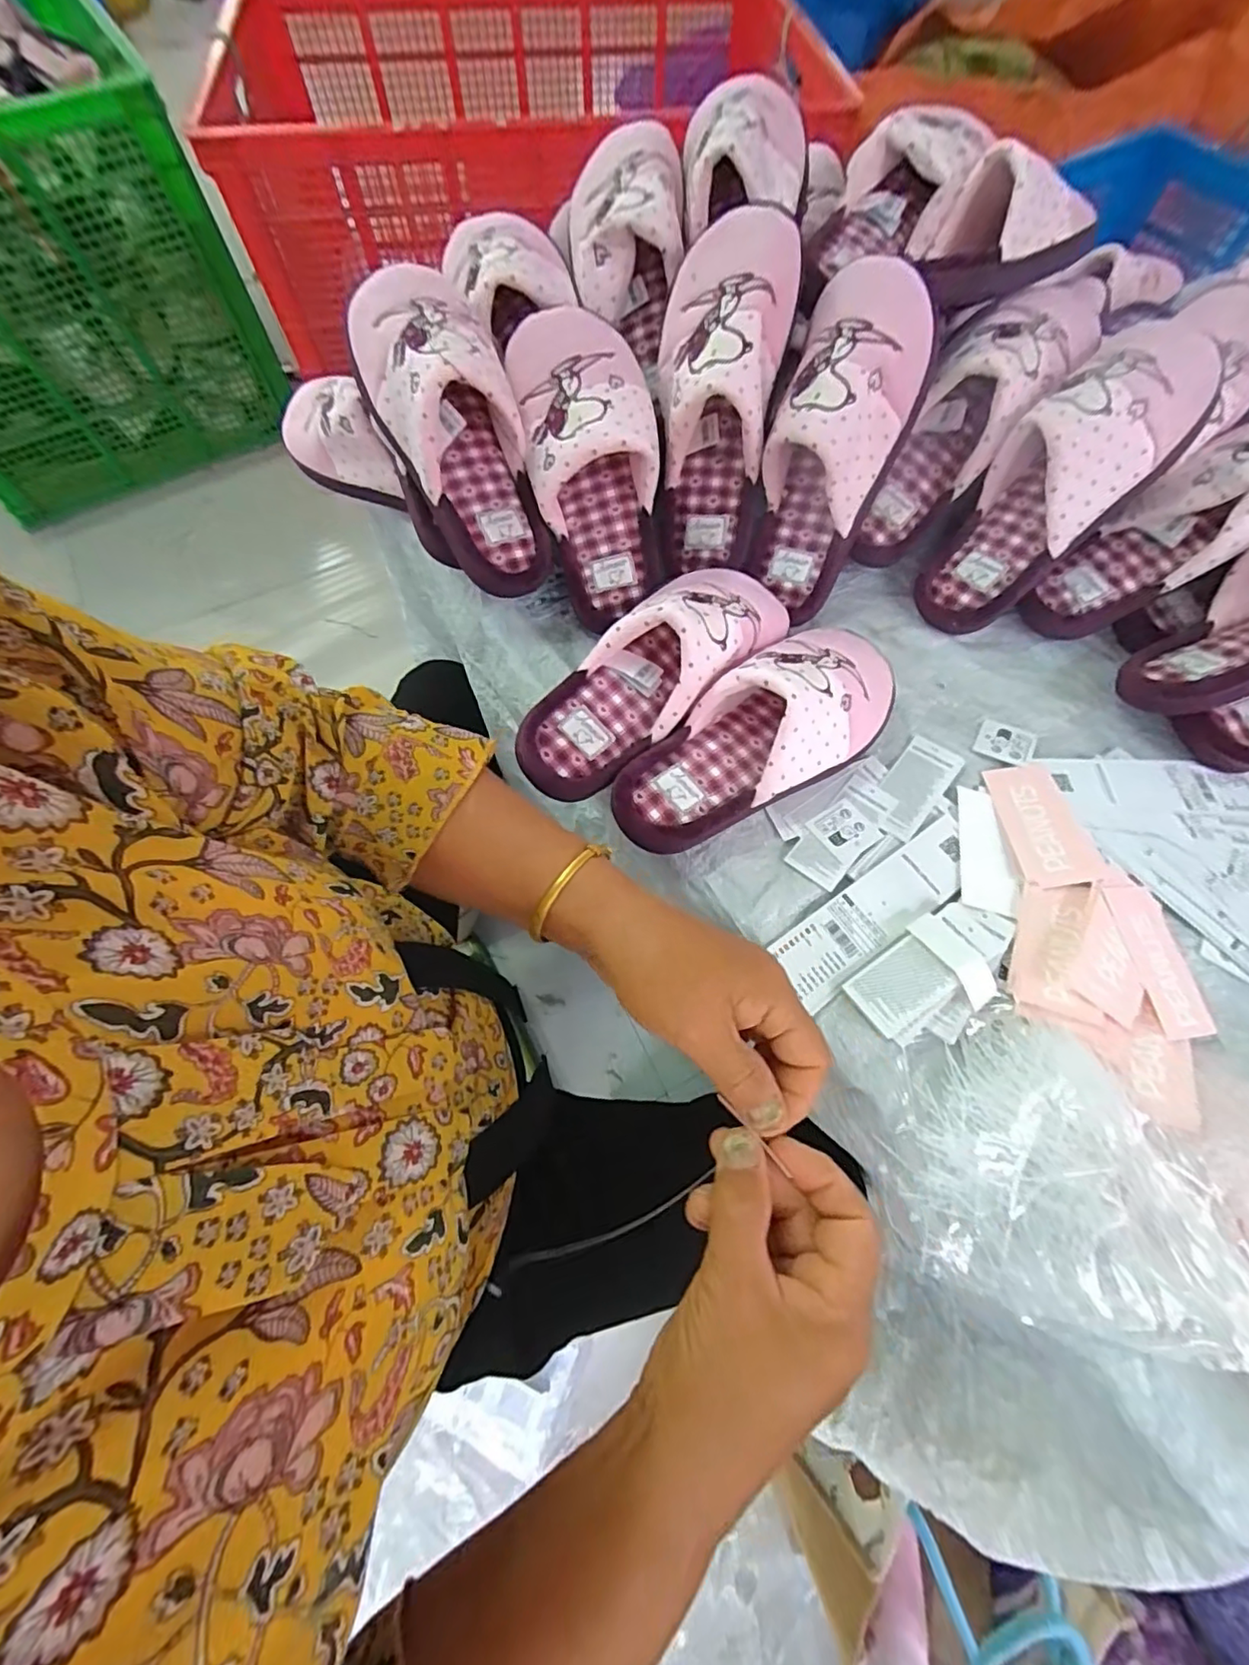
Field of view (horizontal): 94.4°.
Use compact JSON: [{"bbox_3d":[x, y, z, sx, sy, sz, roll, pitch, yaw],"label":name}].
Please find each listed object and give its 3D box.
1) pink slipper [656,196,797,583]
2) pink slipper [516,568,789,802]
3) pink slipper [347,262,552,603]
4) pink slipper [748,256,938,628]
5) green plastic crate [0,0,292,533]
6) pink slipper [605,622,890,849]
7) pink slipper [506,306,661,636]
[{"bbox_3d":[0.069,-0.326,0.443,0.094,0.236,0.078,8,30,2],"label":"pink slipper"},{"bbox_3d":[0.022,-0.127,0.413,0.241,0.067,0.089,-40,74,-15],"label":"pink slipper"},{"bbox_3d":[-0.125,-0.302,0.429,0.097,0.079,0.243,-26,108,-11],"label":"pink slipper"},{"bbox_3d":[0.160,-0.293,0.448,0.097,0.235,0.078,17,31,6],"label":"pink slipper"},{"bbox_3d":[-1.141,-1.117,1.112,0.623,0.549,0.647,-30,71,-12],"label":"green plastic crate"},{"bbox_3d":[0.095,-0.074,0.403,0.234,0.058,0.098,-33,72,-13],"label":"pink slipper"},{"bbox_3d":[-0.025,-0.288,0.454,0.098,0.072,0.240,-13,102,-6],"label":"pink slipper"}]

